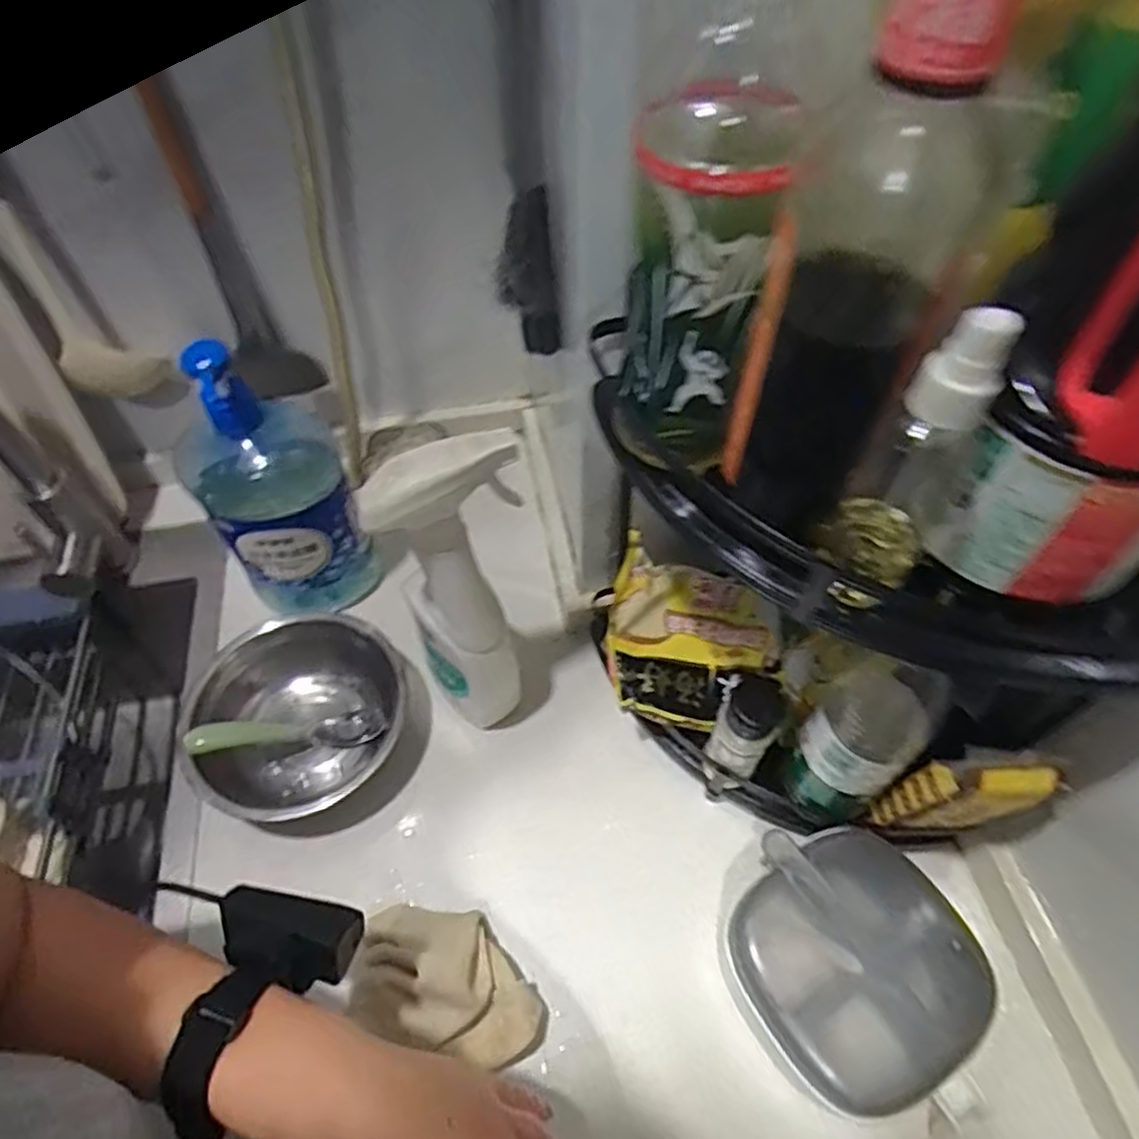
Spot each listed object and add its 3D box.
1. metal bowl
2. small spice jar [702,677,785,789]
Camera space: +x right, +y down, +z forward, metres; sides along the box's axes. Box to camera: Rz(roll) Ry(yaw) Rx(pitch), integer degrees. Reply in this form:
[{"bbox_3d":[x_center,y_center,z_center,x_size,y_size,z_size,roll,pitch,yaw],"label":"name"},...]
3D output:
[{"bbox_3d":[-0.210,0.118,0.568,0.143,0.068,0.165,12,55,8],"label":"metal bowl"},{"bbox_3d":[0.119,0.117,0.500,0.036,0.116,0.032,32,61,22],"label":"small spice jar"}]

